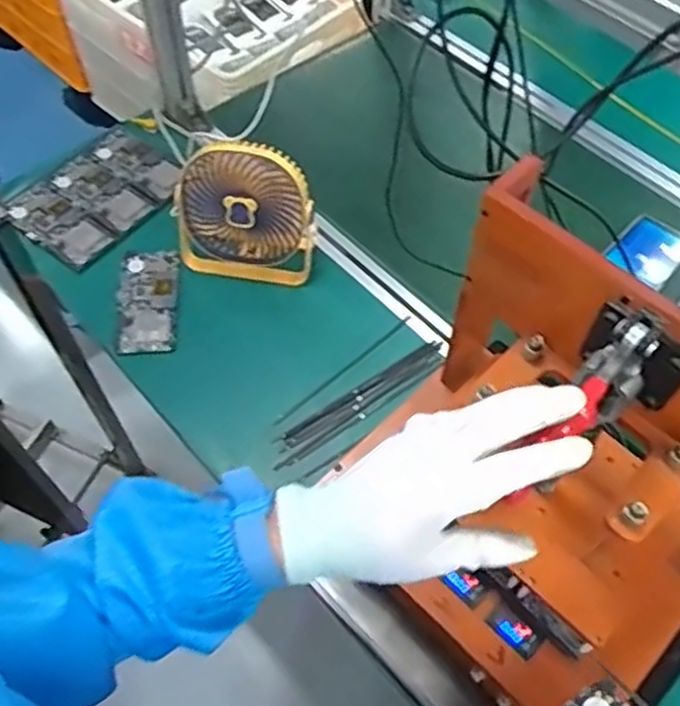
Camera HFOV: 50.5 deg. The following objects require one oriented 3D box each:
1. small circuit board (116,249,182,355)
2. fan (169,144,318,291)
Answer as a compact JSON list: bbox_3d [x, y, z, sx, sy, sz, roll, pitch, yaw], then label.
[{"bbox_3d":[-0.236,-0.065,0.880,0.072,0.018,0.142,0,51,-7],"label":"small circuit board"},{"bbox_3d":[-0.116,-0.162,0.861,0.165,0.162,0.069,4,58,1],"label":"fan"}]

